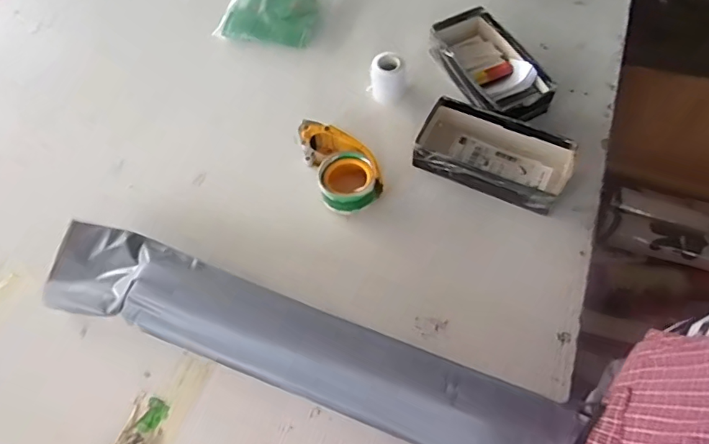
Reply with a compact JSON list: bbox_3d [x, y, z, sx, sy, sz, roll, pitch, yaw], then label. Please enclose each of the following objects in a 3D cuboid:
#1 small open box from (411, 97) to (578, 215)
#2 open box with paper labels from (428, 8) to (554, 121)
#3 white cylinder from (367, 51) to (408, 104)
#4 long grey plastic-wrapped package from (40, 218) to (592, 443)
[{"bbox_3d":[0.201,-0.101,0.735,0.222,0.053,0.114,22,65,15],"label":"small open box"},{"bbox_3d":[0.219,-0.245,0.810,0.123,0.055,0.225,-24,63,-9],"label":"open box with paper labels"},{"bbox_3d":[0.053,-0.229,0.810,0.058,0.074,0.052,-17,62,-5],"label":"white cylinder"},{"bbox_3d":[-0.094,0.140,0.595,0.682,0.059,0.116,18,64,16],"label":"long grey plastic-wrapped package"}]

